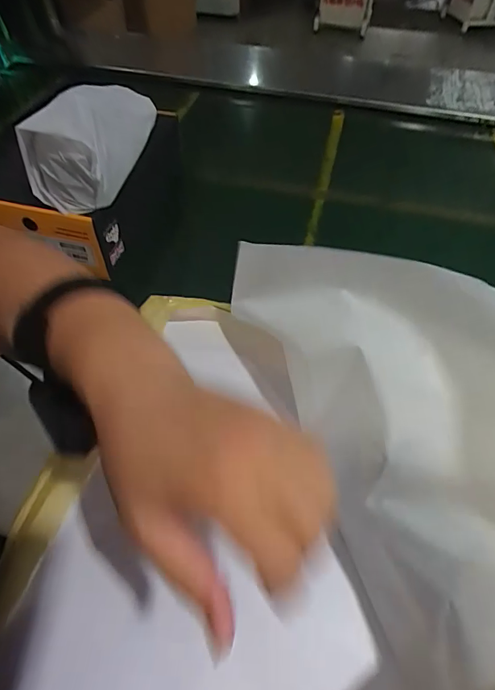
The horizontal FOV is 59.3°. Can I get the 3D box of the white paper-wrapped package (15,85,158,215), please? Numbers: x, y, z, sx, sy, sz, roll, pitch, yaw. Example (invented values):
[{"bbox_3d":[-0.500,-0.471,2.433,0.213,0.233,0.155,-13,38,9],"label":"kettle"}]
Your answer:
[{"bbox_3d":[-0.203,-0.296,0.585,0.101,0.107,0.232,8,54,3],"label":"white paper-wrapped package"}]

